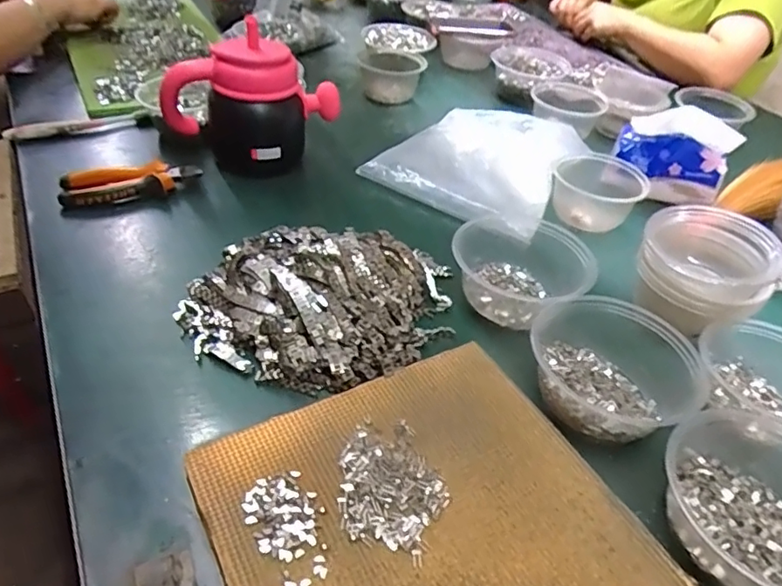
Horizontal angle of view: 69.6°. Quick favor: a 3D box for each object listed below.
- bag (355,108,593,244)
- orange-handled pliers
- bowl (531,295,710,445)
[{"bbox_3d":[0.123,-0.181,0.762,0.232,0.042,0.279,27,46,22],"label":"bag"},{"bbox_3d":[-0.299,-0.125,0.651,0.149,0.034,0.047,-11,44,-20],"label":"orange-handled pliers"},{"bbox_3d":[0.188,0.063,0.478,0.123,0.062,0.129,4,40,-4],"label":"bowl"}]

